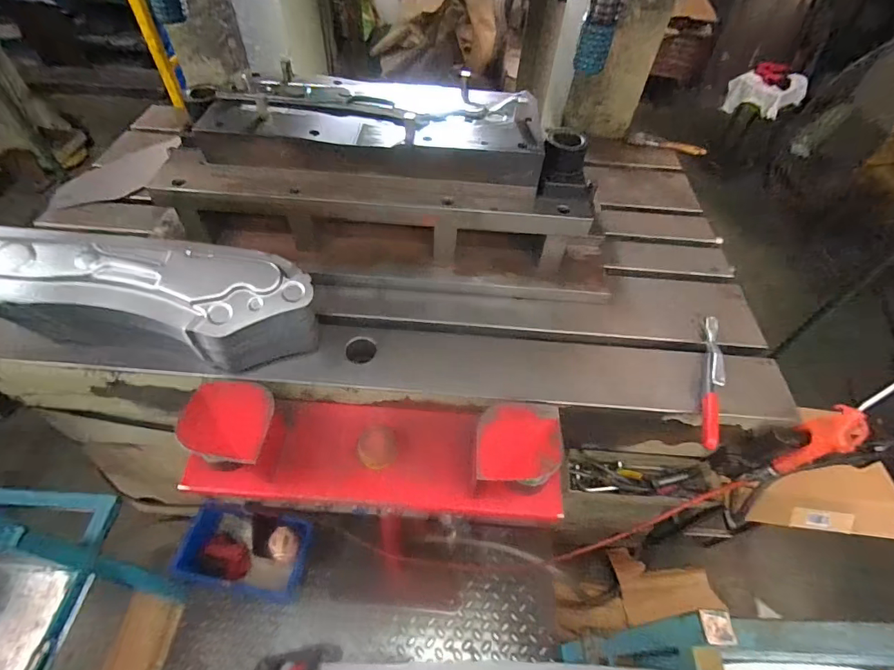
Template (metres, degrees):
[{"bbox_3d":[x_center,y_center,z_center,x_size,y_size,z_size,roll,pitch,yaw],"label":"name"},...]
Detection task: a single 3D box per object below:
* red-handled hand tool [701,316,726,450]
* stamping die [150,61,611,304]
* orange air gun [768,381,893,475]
[{"bbox_3d":[0.420,0.063,0.686,0.019,0.038,0.249,18,52,11],"label":"red-handled hand tool"},{"bbox_3d":[-0.085,-0.253,0.777,0.769,0.230,0.266,5,51,0],"label":"stamping die"},{"bbox_3d":[0.575,0.133,0.634,0.034,0.248,0.055,-11,49,-41],"label":"orange air gun"}]

